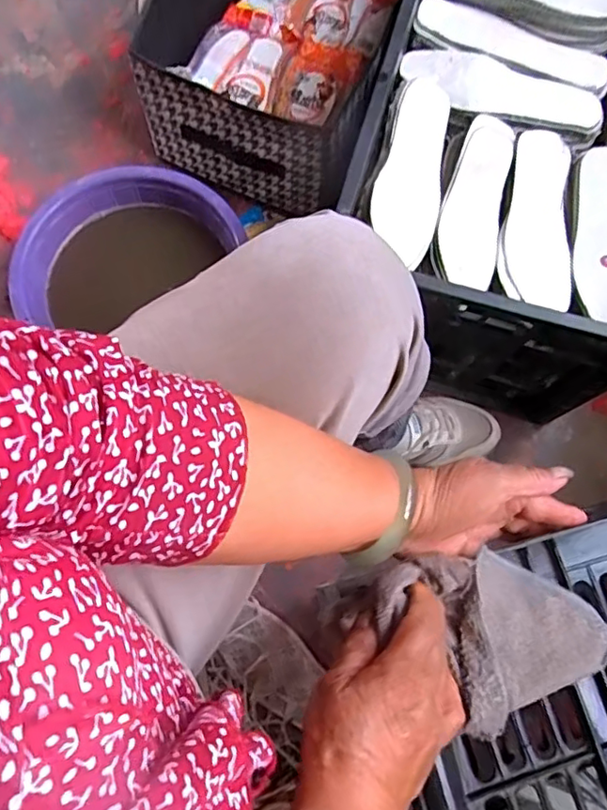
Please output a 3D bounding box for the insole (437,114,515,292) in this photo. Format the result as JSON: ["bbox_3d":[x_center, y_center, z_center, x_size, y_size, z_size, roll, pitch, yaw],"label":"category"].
[{"bbox_3d":[0.179,-0.211,0.604,0.065,0.015,0.228,19,66,-11],"label":"insole"}]

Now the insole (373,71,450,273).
[{"bbox_3d":[0.116,-0.242,0.594,0.068,0.007,0.214,22,72,-16],"label":"insole"}]

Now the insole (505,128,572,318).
[{"bbox_3d":[0.246,-0.192,0.606,0.067,0.023,0.229,9,75,1],"label":"insole"}]

